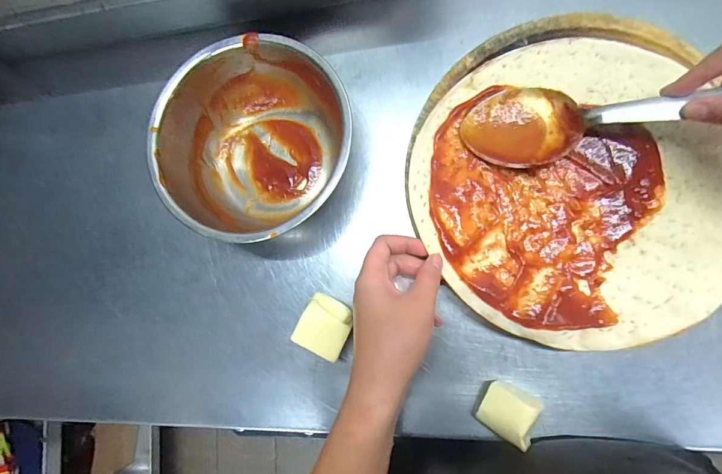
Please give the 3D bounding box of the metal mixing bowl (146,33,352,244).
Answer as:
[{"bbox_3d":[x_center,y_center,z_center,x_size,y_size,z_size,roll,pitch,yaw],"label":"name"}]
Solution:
[{"bbox_3d":[-0.099,-0.087,0.349,0.149,0.075,0.166,27,91,10],"label":"metal mixing bowl"}]

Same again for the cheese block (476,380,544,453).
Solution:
[{"bbox_3d":[0.125,0.146,0.318,0.050,0.037,0.041,30,92,9],"label":"cheese block"}]

